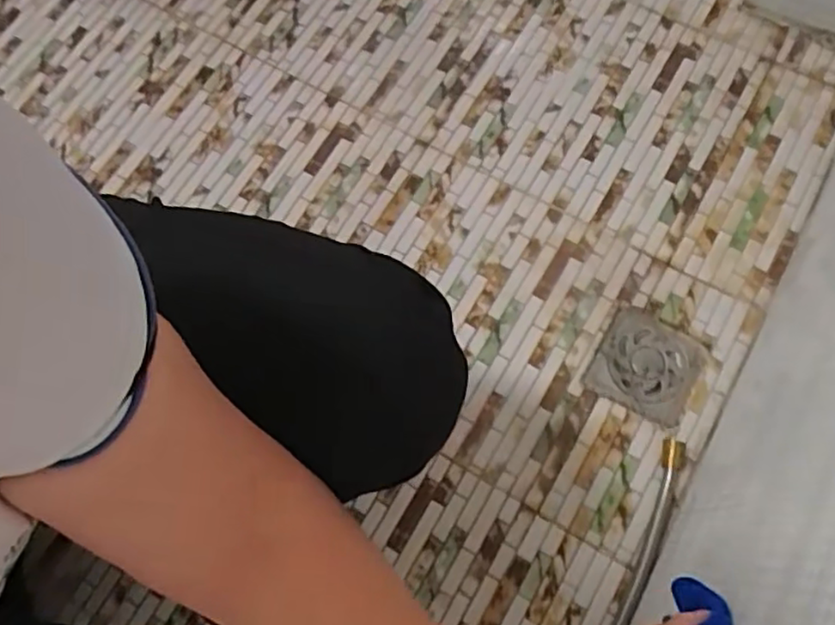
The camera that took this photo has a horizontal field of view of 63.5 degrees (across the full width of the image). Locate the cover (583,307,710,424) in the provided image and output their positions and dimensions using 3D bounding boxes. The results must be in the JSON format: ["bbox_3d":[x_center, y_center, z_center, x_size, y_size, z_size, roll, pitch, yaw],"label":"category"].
[{"bbox_3d":[0.232,0.055,0.684,0.100,0.004,0.098,27,74,11],"label":"cover"}]

